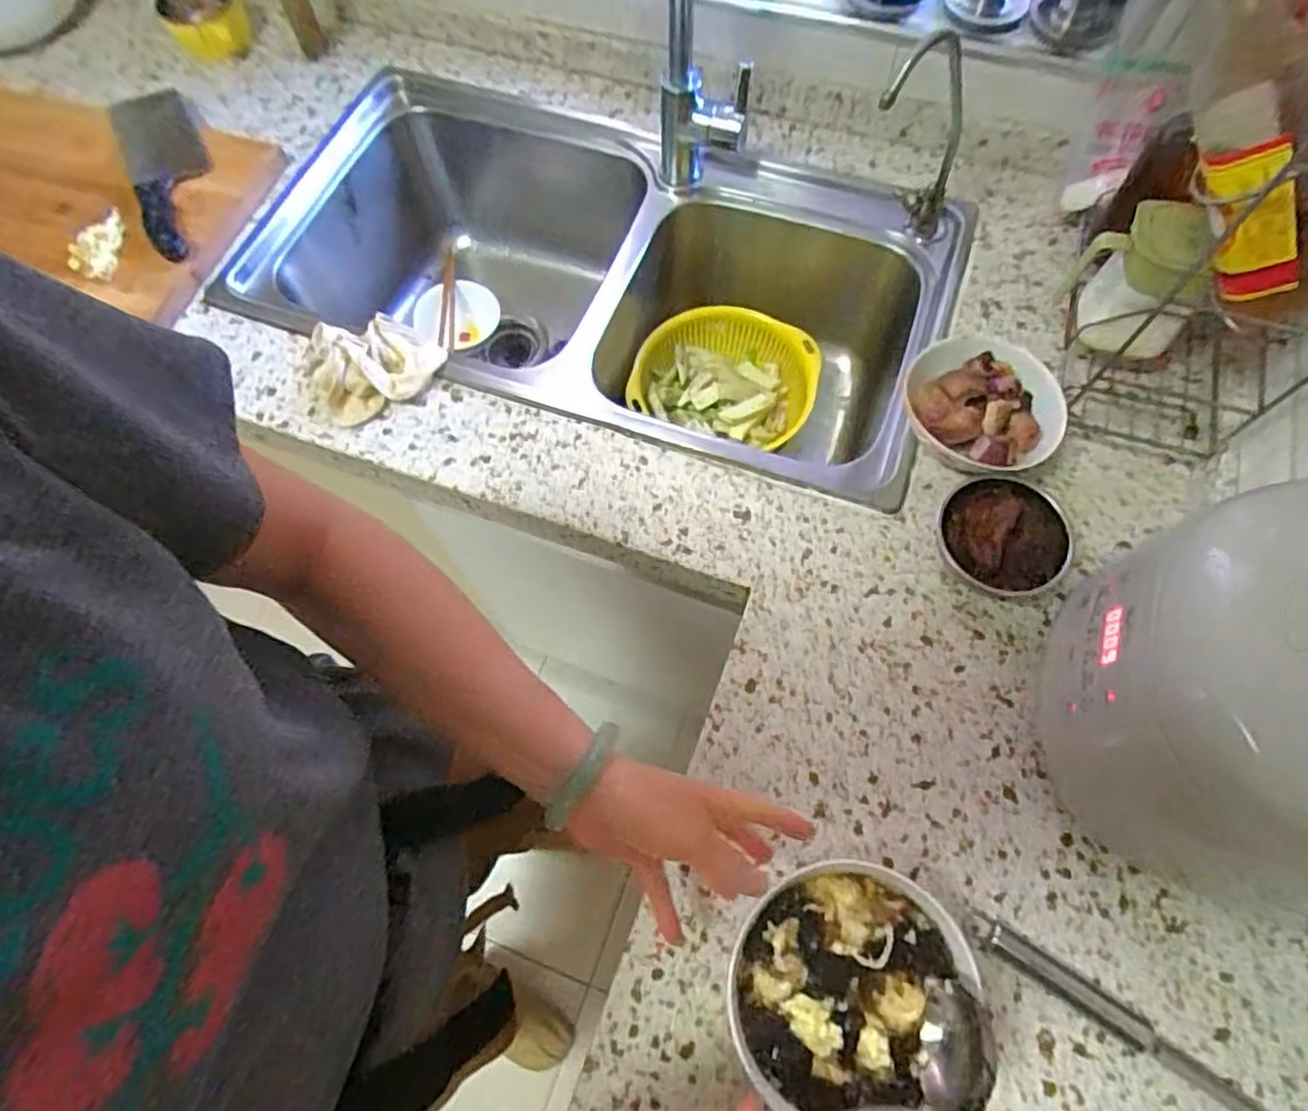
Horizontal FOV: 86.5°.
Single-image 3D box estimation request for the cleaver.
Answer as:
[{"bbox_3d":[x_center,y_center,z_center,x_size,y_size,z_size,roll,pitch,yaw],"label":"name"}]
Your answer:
[{"bbox_3d":[-0.539,-0.431,0.769,0.084,0.033,0.318,-26,69,-9],"label":"cleaver"}]

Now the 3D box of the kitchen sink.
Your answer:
[{"bbox_3d":[-0.067,-0.280,0.849,0.742,0.242,0.389,18,69,9],"label":"kitchen sink"}]

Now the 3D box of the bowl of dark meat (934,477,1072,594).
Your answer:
[{"bbox_3d":[0.291,-0.014,0.588,0.101,0.048,0.101,-1,67,2],"label":"bowl of dark meat"}]

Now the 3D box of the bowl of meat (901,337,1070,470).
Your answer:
[{"bbox_3d":[0.292,-0.128,0.624,0.122,0.069,0.135,-23,68,-7],"label":"bowl of meat"}]

